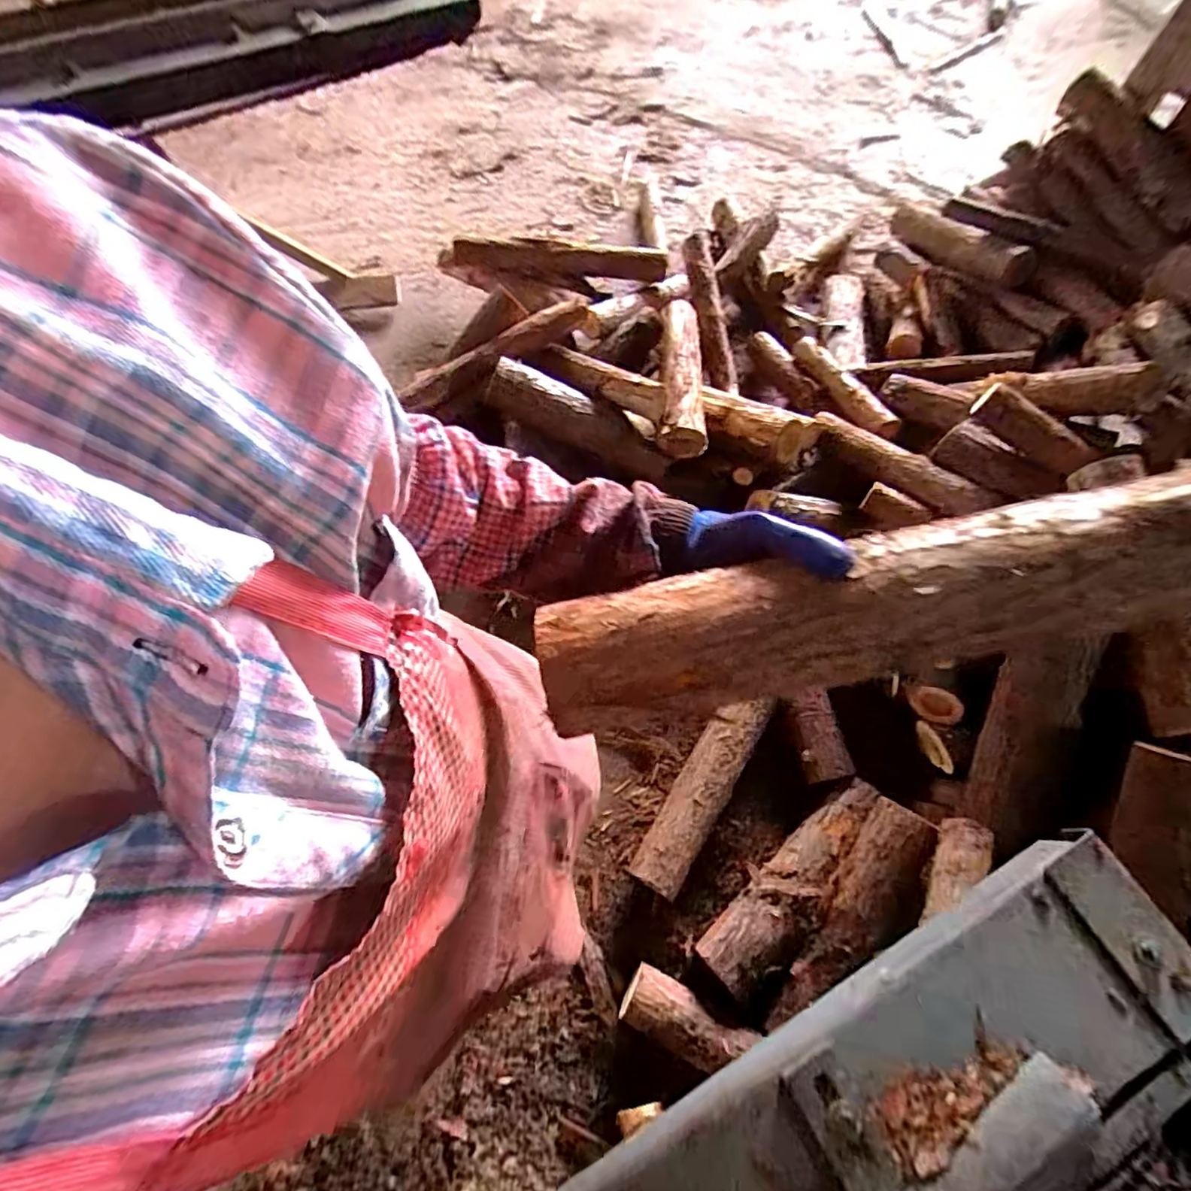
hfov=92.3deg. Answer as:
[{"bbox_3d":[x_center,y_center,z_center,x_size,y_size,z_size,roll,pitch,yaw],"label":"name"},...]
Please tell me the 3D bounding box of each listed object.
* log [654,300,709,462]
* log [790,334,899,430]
[{"bbox_3d":[0.228,-0.590,1.505,0.117,0.105,0.499,2,68,2],"label":"log"},{"bbox_3d":[0.652,-0.571,1.531,0.068,0.056,0.469,-19,56,-7],"label":"log"}]

